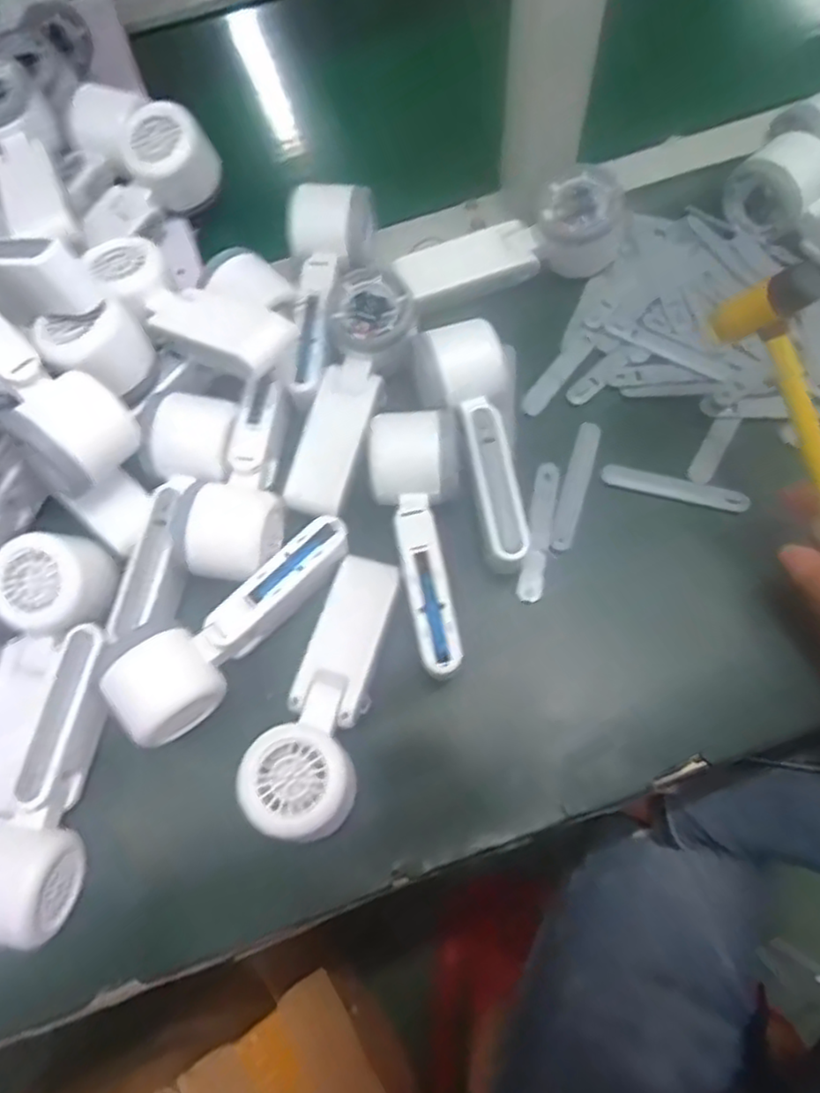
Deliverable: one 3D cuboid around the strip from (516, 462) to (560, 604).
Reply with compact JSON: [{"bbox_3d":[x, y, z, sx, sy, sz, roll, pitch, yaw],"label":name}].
[{"bbox_3d":[0.085,-0.010,0.463,0.015,0.004,0.094,10,71,4],"label":"strip"}]

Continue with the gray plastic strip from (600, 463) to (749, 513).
[{"bbox_3d":[0.176,-0.040,0.469,0.094,0.004,0.017,14,68,7],"label":"gray plastic strip"}]

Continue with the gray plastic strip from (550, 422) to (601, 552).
[{"bbox_3d":[0.111,-0.042,0.473,0.016,0.005,0.094,17,71,6],"label":"gray plastic strip"}]

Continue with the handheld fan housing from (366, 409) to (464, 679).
[{"bbox_3d":[0.011,-0.003,0.435,0.060,0.052,0.164,-8,70,-2],"label":"handheld fan housing"}]

